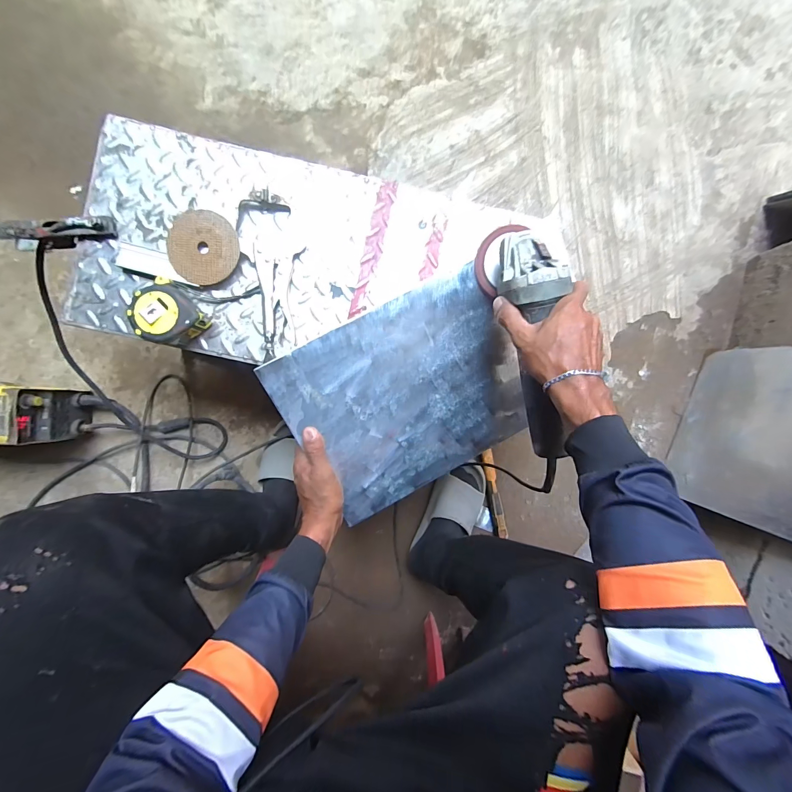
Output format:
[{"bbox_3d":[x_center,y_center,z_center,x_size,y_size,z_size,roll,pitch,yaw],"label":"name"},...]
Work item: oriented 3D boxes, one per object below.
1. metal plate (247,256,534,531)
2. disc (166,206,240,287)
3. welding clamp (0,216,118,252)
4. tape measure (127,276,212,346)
[{"bbox_3d":[0.019,0.002,0.477,0.309,0.004,0.246,-28,103,-5],"label":"metal plate"},{"bbox_3d":[-0.267,-0.206,0.480,0.097,0.010,0.099,0,94,0],"label":"disc"},{"bbox_3d":[-0.471,-0.227,0.486,0.163,0.059,0.027,-5,91,-1],"label":"welding clamp"},{"bbox_3d":[-0.308,-0.107,0.467,0.082,0.042,0.076,45,90,-2],"label":"tape measure"}]

